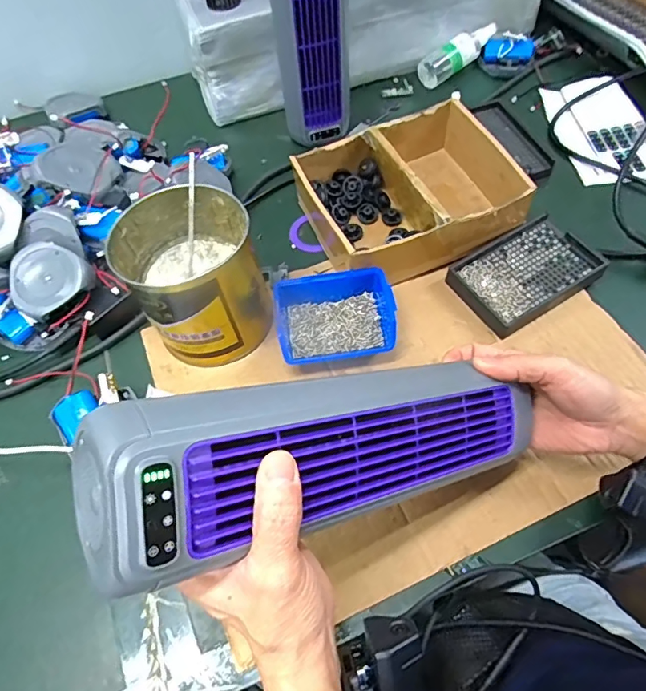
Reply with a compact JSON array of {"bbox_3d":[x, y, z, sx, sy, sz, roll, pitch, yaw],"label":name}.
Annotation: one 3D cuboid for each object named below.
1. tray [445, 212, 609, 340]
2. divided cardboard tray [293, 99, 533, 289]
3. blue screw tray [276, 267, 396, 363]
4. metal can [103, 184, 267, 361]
[{"bbox_3d":[0.211,-0.074,0.504,0.135,0.026,0.094,-29,62,-13],"label":"tray"},{"bbox_3d":[0.092,-0.168,0.530,0.205,0.062,0.174,-22,60,-10],"label":"divided cardboard tray"},{"bbox_3d":[0.012,-0.026,0.474,0.112,0.047,0.081,-7,59,-1],"label":"blue screw tray"},{"bbox_3d":[-0.119,-0.065,0.464,0.122,0.113,0.125,-2,59,3],"label":"metal can"}]

